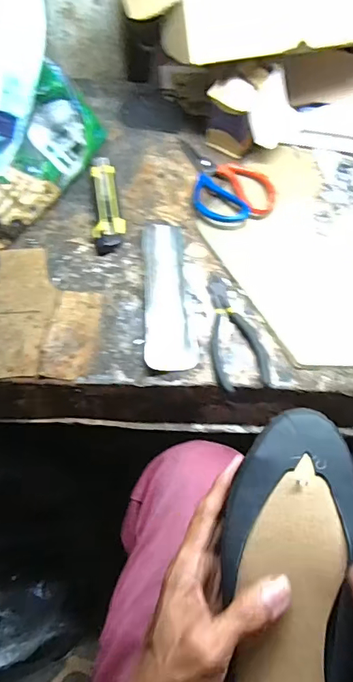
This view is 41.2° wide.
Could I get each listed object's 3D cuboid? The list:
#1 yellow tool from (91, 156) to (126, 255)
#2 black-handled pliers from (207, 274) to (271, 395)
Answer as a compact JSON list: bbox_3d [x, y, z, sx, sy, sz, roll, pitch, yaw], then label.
[{"bbox_3d":[-0.090,-0.186,0.617,0.039,0.018,0.164,-6,64,-2],"label":"yellow tool"},{"bbox_3d":[0.065,-0.015,0.521,0.058,0.009,0.146,-5,64,-2],"label":"black-handled pliers"}]

